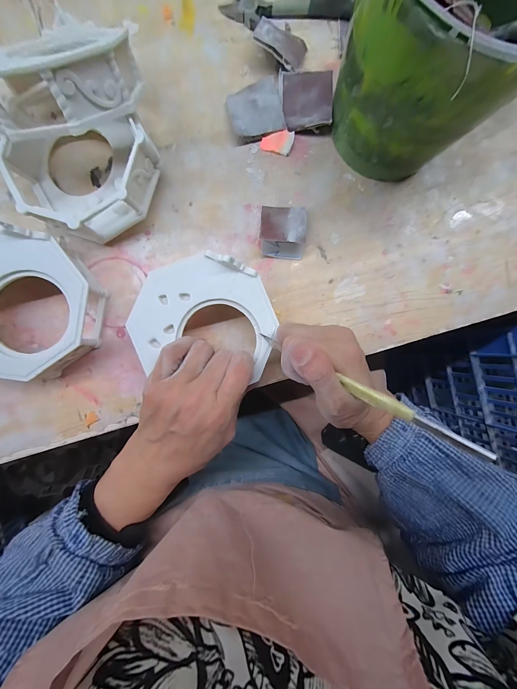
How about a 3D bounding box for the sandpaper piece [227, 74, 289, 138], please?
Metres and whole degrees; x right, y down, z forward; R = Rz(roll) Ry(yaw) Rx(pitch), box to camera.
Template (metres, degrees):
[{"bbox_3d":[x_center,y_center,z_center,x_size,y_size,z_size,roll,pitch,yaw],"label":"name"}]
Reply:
[{"bbox_3d":[-0.003,-0.228,0.256,0.051,0.013,0.047,-12,90,-4],"label":"sandpaper piece"}]

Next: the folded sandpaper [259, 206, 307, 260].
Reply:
[{"bbox_3d":[0.024,-0.110,0.250,0.043,0.022,0.049,4,89,-4],"label":"folded sandpaper"}]

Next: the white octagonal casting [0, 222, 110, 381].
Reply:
[{"bbox_3d":[-0.198,-0.031,0.221,0.113,0.037,0.114,-37,92,-4],"label":"white octagonal casting"}]

